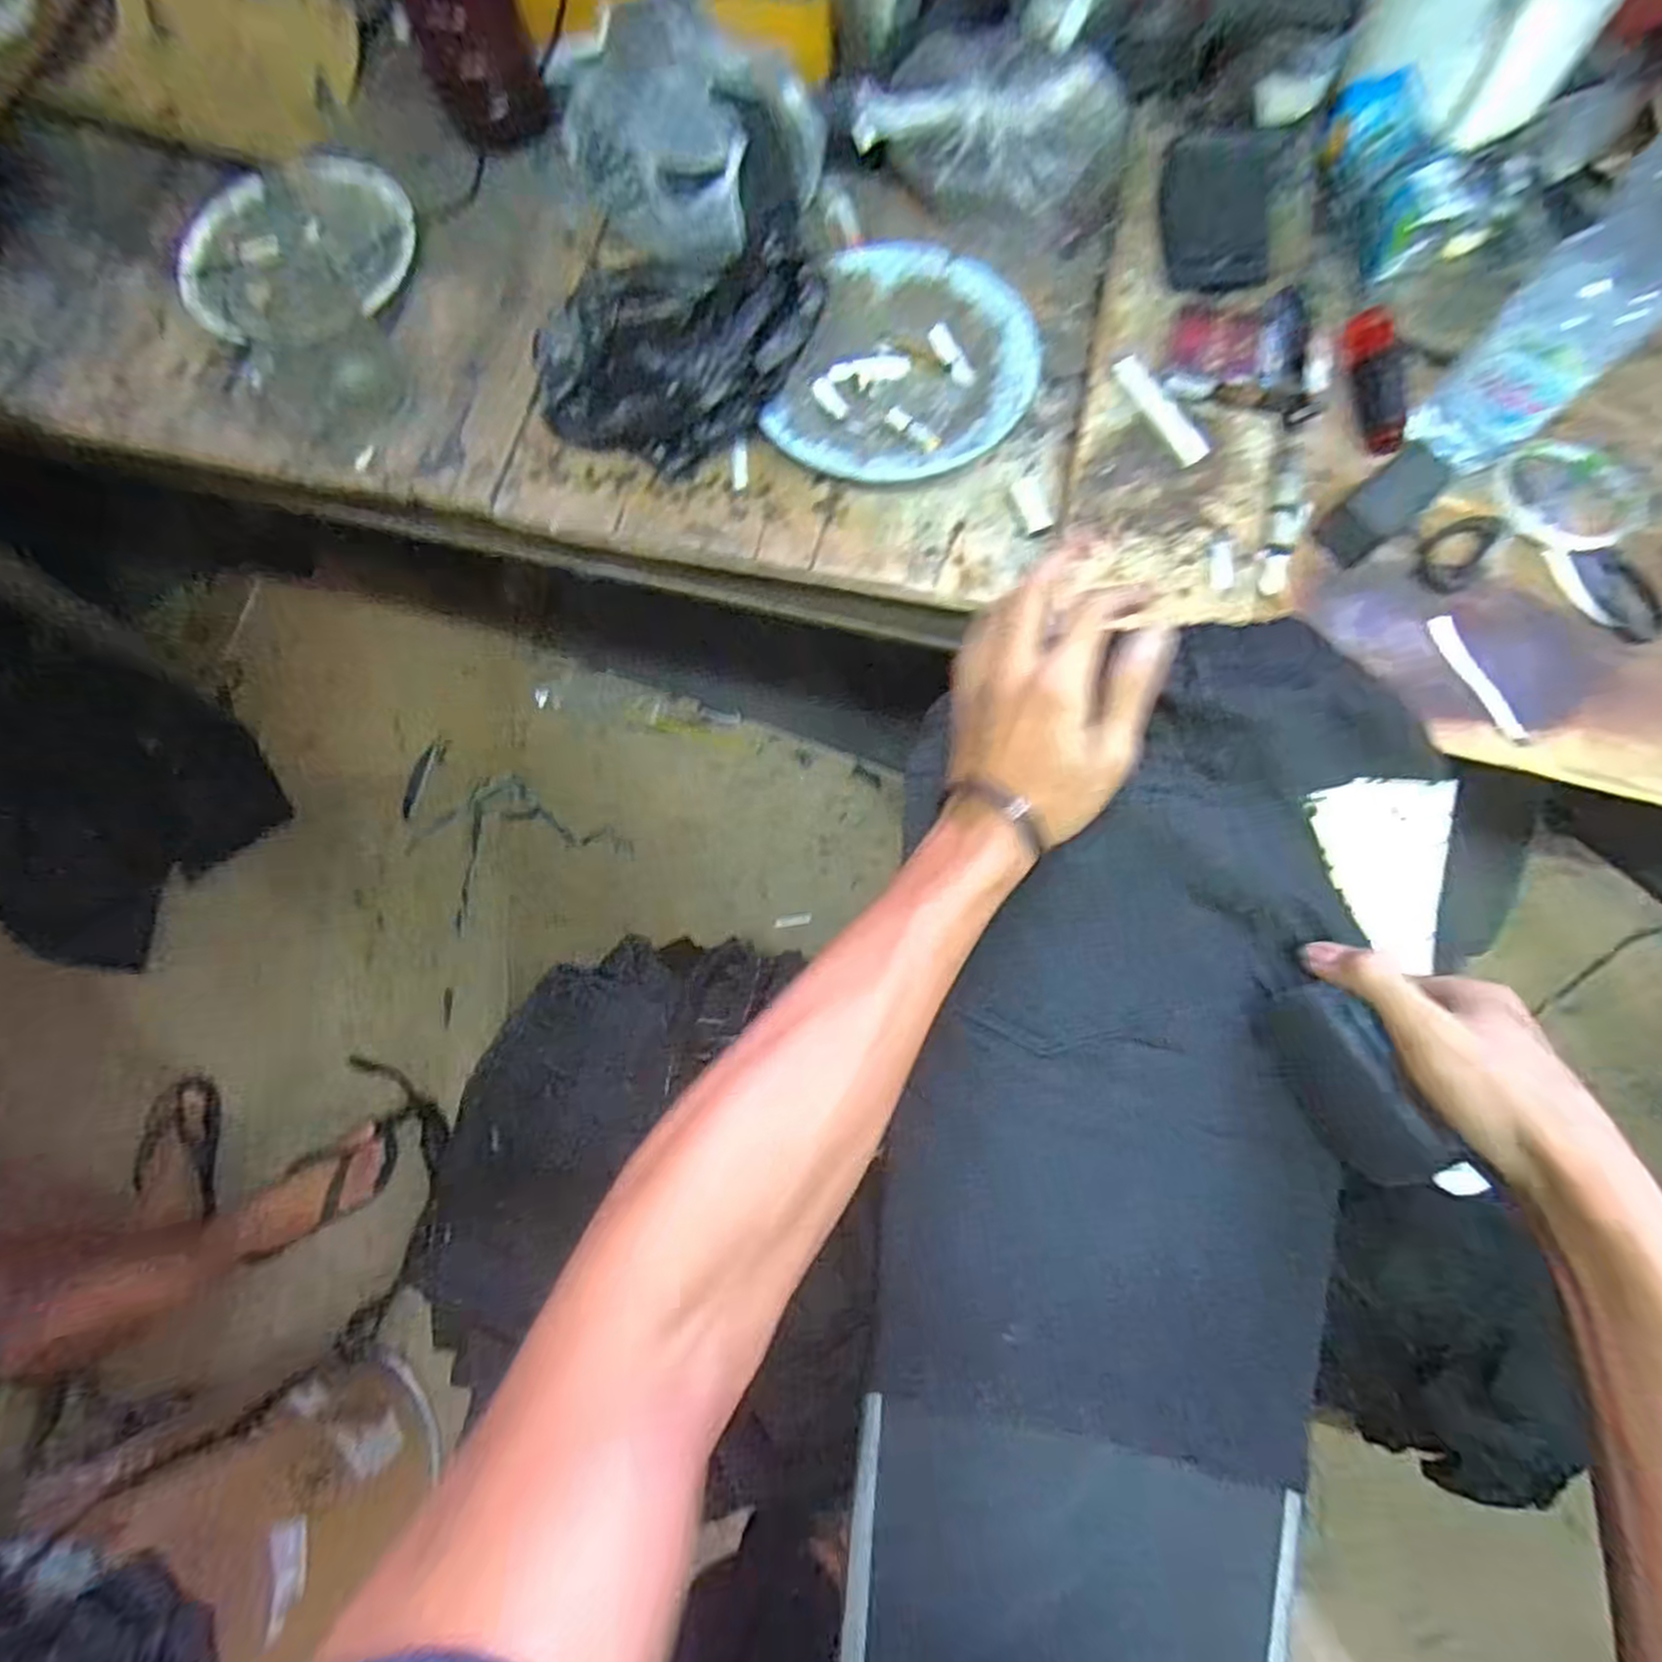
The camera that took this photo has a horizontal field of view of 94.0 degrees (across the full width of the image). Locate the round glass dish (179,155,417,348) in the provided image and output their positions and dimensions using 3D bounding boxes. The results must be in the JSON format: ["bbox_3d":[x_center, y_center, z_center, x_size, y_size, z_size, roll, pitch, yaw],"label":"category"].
[{"bbox_3d":[-0.406,-0.445,0.588,0.182,0.020,0.176,0,76,1],"label":"round glass dish"}]

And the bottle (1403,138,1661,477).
[{"bbox_3d":[0.422,-0.297,0.414,0.058,0.236,0.066,-41,79,-8],"label":"bottle"}]

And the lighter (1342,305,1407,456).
[{"bbox_3d":[0.370,-0.301,0.522,0.031,0.025,0.098,-7,86,-2],"label":"lighter"}]

